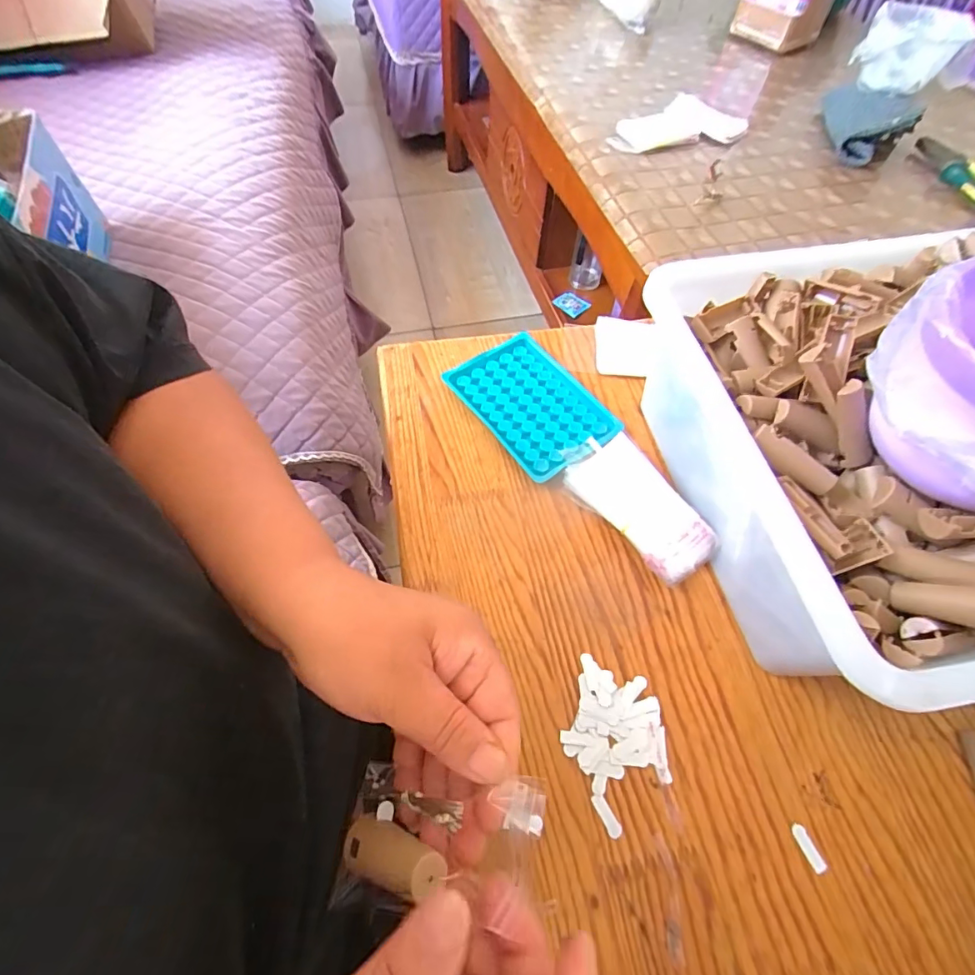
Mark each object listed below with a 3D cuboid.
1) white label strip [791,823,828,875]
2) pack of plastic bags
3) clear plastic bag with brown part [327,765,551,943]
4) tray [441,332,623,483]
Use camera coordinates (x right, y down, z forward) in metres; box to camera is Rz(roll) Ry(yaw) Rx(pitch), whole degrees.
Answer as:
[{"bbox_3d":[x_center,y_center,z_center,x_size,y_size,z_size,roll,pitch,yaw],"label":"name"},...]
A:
[{"bbox_3d":[0.177,0.198,0.267,0.008,0.004,0.023,-16,62,-13],"label":"white label strip"},{"bbox_3d":[0.107,0.012,0.358,0.054,0.031,0.122,-29,65,-17],"label":"pack of plastic bags"},{"bbox_3d":[-0.019,0.141,0.193,0.087,0.022,0.056,-14,17,19],"label":"clear plastic bag with brown part"},{"bbox_3d":[0.036,-0.070,0.412,0.090,0.016,0.134,-35,67,-20],"label":"tray"}]

